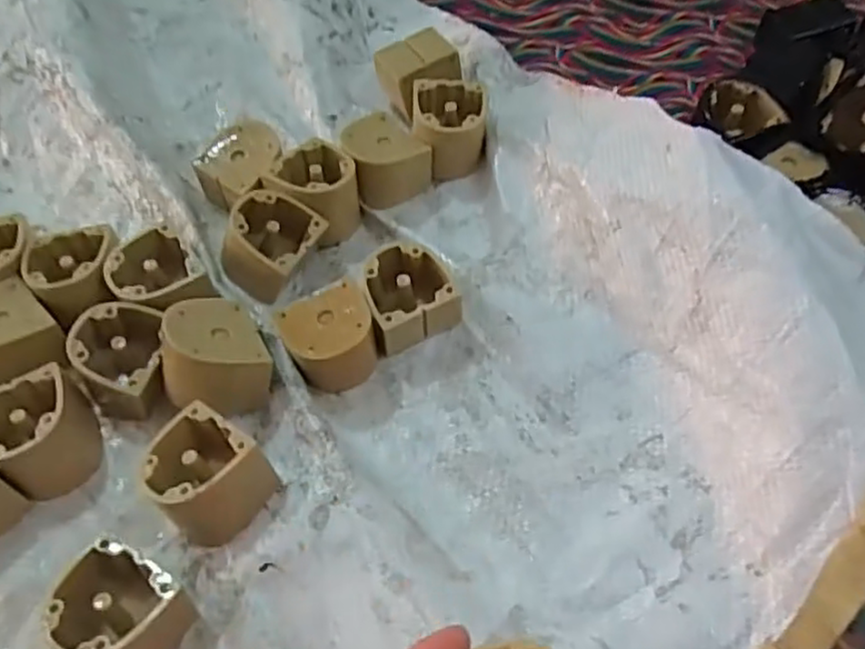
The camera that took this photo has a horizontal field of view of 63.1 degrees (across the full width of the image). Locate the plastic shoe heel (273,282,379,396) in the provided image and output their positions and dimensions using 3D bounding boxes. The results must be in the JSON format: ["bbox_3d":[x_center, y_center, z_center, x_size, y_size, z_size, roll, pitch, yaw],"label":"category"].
[{"bbox_3d":[-0.054,0.007,0.374,0.043,0.039,0.043,-23,59,-13],"label":"plastic shoe heel"}]

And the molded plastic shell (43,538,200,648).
[{"bbox_3d":[-0.134,0.122,0.297,0.045,0.040,0.046,28,61,18],"label":"molded plastic shell"}]

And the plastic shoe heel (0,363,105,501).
[{"bbox_3d":[-0.192,0.052,0.345,0.047,0.041,0.054,-30,61,-18],"label":"plastic shoe heel"}]

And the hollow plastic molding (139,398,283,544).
[{"bbox_3d":[-0.106,0.070,0.329,0.054,0.043,0.046,35,64,22],"label":"hollow plastic molding"}]

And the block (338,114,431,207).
[{"bbox_3d":[-0.031,-0.105,0.445,0.048,0.037,0.043,-27,60,-16],"label":"block"}]

